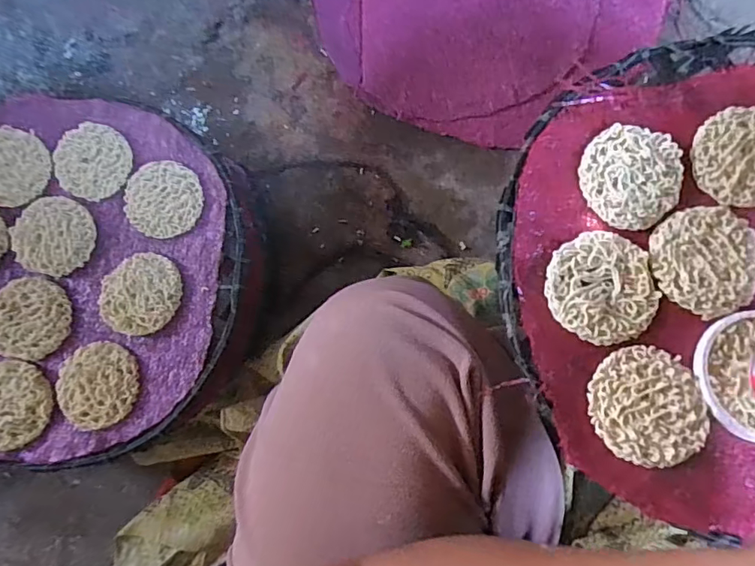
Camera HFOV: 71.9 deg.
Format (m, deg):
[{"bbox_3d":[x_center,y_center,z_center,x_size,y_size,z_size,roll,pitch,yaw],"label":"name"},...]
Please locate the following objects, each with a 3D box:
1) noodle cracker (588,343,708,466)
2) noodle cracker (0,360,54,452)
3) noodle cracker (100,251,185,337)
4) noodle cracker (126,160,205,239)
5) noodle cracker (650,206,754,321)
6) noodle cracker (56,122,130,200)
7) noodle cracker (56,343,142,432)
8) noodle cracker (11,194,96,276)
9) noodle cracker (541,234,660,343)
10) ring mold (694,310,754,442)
[{"bbox_3d":[0.177,0.079,0.338,0.073,0.007,0.073,0,79,-1],"label":"noodle cracker"},{"bbox_3d":[-0.336,0.111,0.474,0.065,0.025,0.077,1,79,-1],"label":"noodle cracker"},{"bbox_3d":[-0.225,0.009,0.492,0.075,0.013,0.075,0,79,-1],"label":"noodle cracker"},{"bbox_3d":[-0.209,-0.083,0.508,0.072,0.012,0.075,0,79,-1],"label":"noodle cracker"},{"bbox_3d":[0.230,-0.017,0.361,0.074,0.005,0.073,0,79,-1],"label":"noodle cracker"},{"bbox_3d":[-0.284,-0.121,0.518,0.071,0.017,0.072,0,79,-1],"label":"noodle cracker"},{"bbox_3d":[-0.258,0.093,0.478,0.073,0.012,0.075,0,79,-1],"label":"noodle cracker"},{"bbox_3d":[-0.312,-0.044,0.502,0.071,0.020,0.071,0,79,-1],"label":"noodle cracker"},{"bbox_3d":[0.153,0.003,0.355,0.074,0.006,0.074,0,79,-1],"label":"noodle cracker"},{"bbox_3d":[0.257,0.061,0.347,0.083,0.012,0.087,0,79,-1],"label":"ring mold"}]

